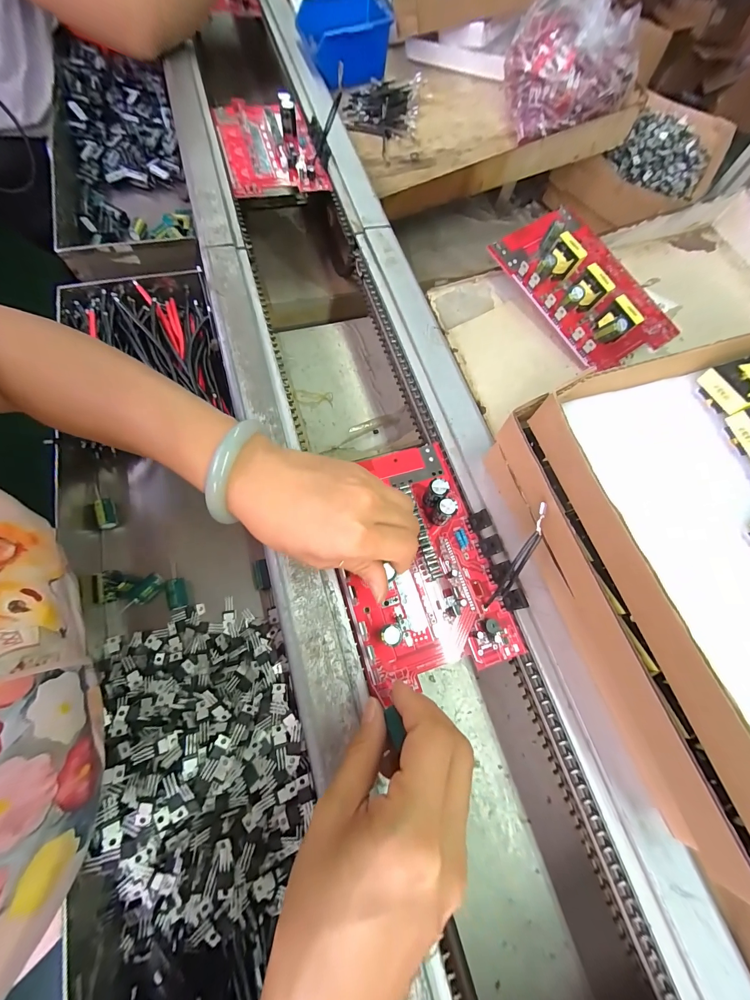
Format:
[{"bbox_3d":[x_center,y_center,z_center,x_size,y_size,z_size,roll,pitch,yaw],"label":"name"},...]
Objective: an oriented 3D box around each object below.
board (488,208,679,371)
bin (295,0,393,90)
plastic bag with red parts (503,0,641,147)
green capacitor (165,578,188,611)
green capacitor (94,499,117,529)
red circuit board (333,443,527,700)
[{"bbox_3d":[0.233,-0.237,0.376,0.133,0.051,0.195,-32,75,-12],"label":"board"},{"bbox_3d":[-0.051,-0.745,0.551,0.127,0.063,0.161,-18,73,-8],"label":"bin"},{"bbox_3d":[0.278,-0.601,0.470,0.152,0.108,0.108,-15,72,-7],"label":"plastic bag with red parts"},{"bbox_3d":[-0.177,0.084,0.307,0.013,0.016,0.026,-13,72,-7],"label":"green capacitor"},{"bbox_3d":[-0.259,0.013,0.328,0.011,0.015,0.027,-17,73,-8],"label":"green capacitor"},{"bbox_3d":[0.037,0.045,0.288,0.135,0.032,0.195,-15,73,-7],"label":"red circuit board"}]

